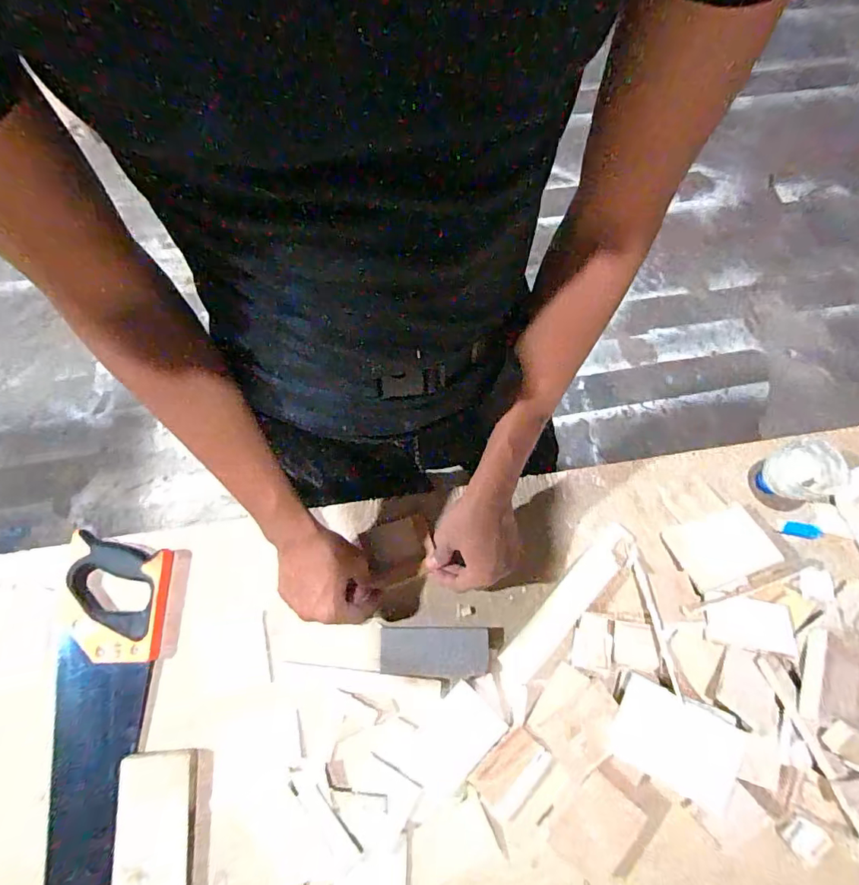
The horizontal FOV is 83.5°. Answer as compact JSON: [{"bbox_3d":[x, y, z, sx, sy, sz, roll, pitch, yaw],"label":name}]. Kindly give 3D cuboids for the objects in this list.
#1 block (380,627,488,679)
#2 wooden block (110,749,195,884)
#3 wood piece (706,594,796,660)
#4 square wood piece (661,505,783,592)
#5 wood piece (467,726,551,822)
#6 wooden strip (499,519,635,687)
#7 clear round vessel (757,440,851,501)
[{"bbox_3d":[0.005,0.237,0.543,0.118,0.012,0.052,1,71,0],"label":"block"},{"bbox_3d":[-0.269,0.397,0.468,0.076,0.026,0.166,-2,71,-1],"label":"wooden block"},{"bbox_3d":[0.339,0.195,0.518,0.087,0.018,0.055,12,56,5],"label":"wood piece"},{"bbox_3d":[0.342,0.124,0.565,0.101,0.008,0.081,-22,57,-3],"label":"square wood piece"},{"bbox_3d":[0.083,0.336,0.493,0.051,0.009,0.077,41,75,13],"label":"wood piece"},{"bbox_3d":[0.163,0.182,0.556,0.040,0.011,0.220,43,76,13],"label":"wooden strip"},{"bbox_3d":[0.419,0.037,0.555,0.061,0.089,0.065,0,71,0],"label":"clear round vessel"}]

